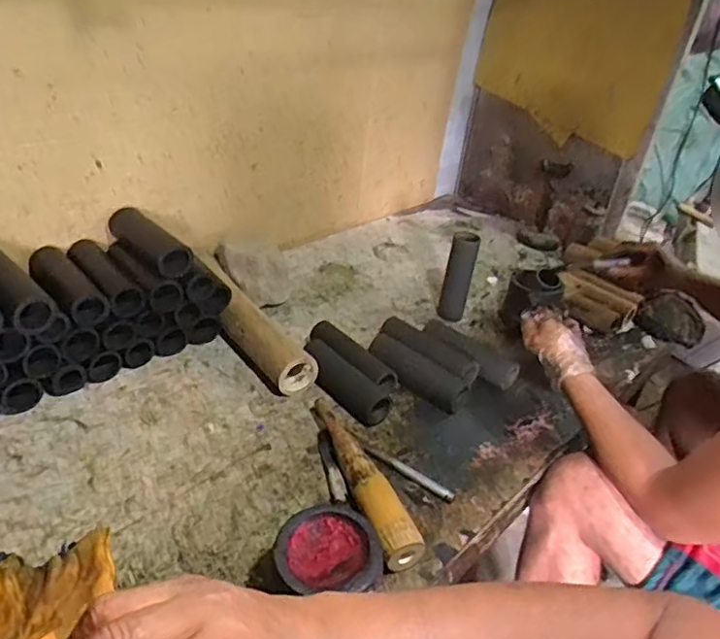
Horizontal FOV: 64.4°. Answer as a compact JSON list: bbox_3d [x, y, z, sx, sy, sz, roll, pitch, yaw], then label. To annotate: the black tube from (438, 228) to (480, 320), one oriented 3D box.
[{"bbox_3d":[0.194,-0.086,1.133,0.056,0.176,0.041,9,32,6],"label":"black tube"}]

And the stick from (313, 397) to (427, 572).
[{"bbox_3d":[0.002,0.204,0.768,0.052,0.045,0.292,-9,35,-21],"label":"stick"}]

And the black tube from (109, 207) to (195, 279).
[{"bbox_3d":[-0.347,-0.130,0.951,0.069,0.054,0.196,-22,42,-36],"label":"black tube"}]

